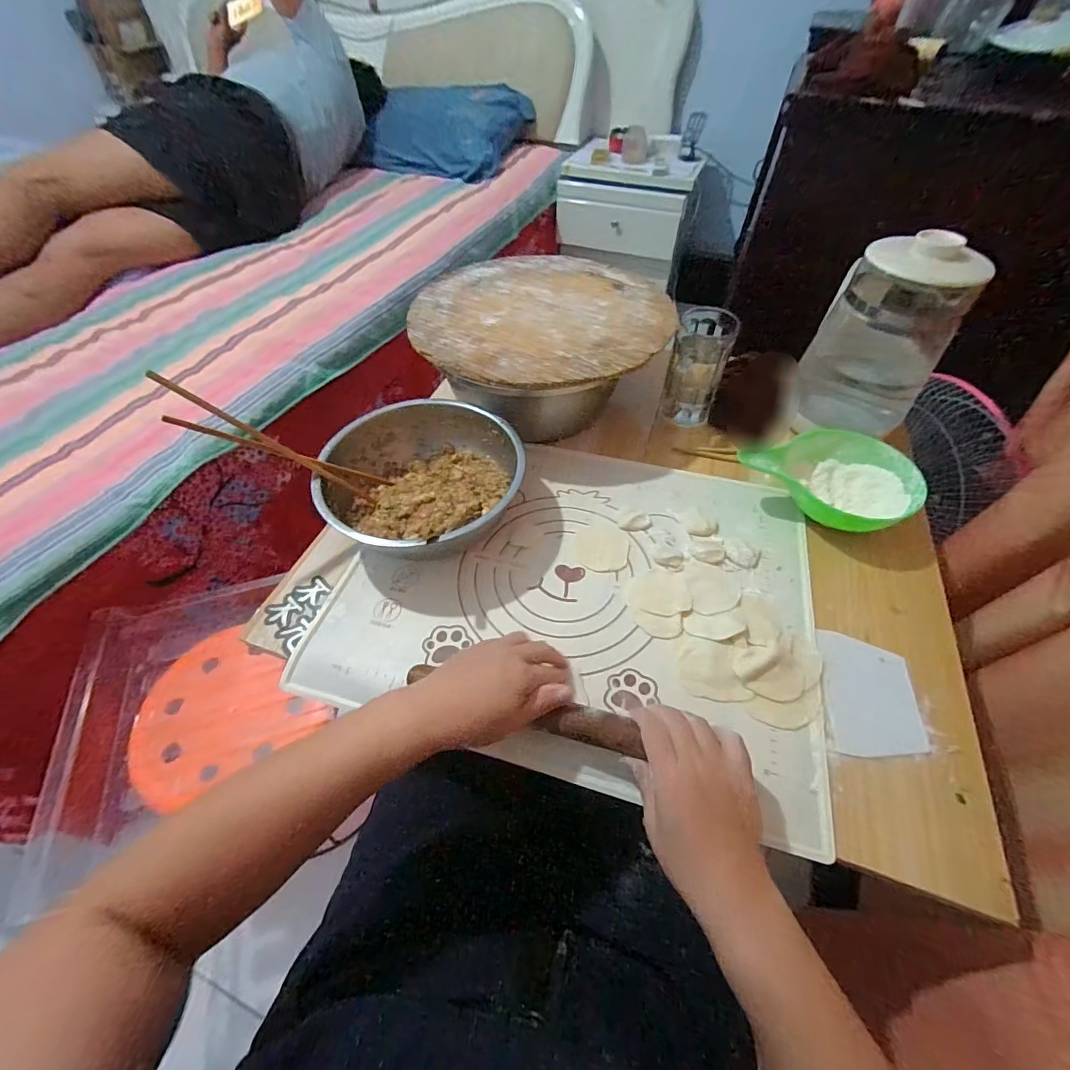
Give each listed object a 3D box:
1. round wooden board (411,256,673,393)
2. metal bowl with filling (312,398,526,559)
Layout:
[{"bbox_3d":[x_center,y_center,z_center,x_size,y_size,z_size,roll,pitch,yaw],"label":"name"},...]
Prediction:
[{"bbox_3d":[0.011,-0.306,0.622,0.344,0.024,0.337,0,55,0],"label":"round wooden board"},{"bbox_3d":[-0.137,-0.075,0.545,0.217,0.079,0.187,-24,57,-16],"label":"metal bowl with filling"}]

